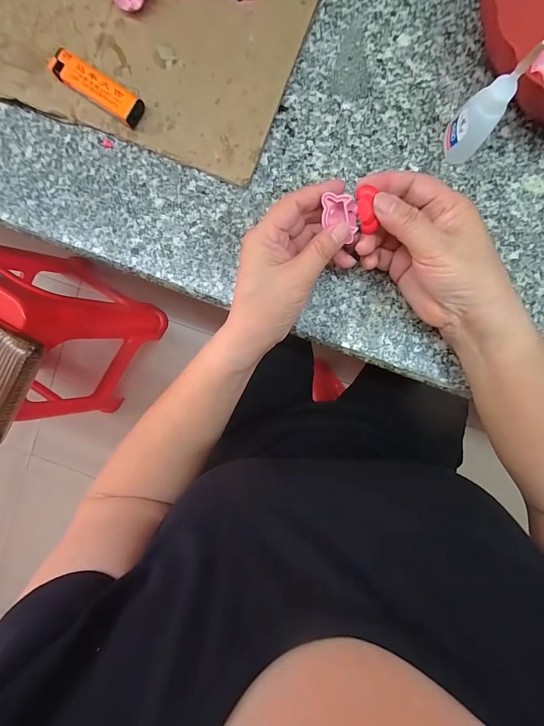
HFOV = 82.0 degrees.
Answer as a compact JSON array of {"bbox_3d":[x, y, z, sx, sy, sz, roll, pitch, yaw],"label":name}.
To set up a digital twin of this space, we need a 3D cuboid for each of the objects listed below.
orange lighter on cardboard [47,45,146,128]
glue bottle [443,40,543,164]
[{"bbox_3d":[-0.149,-0.235,0.268,0.080,0.014,0.023,33,95,0],"label":"orange lighter on cardboard"},{"bbox_3d":[0.153,-0.182,0.224,0.029,0.089,0.024,38,95,0],"label":"glue bottle"}]

